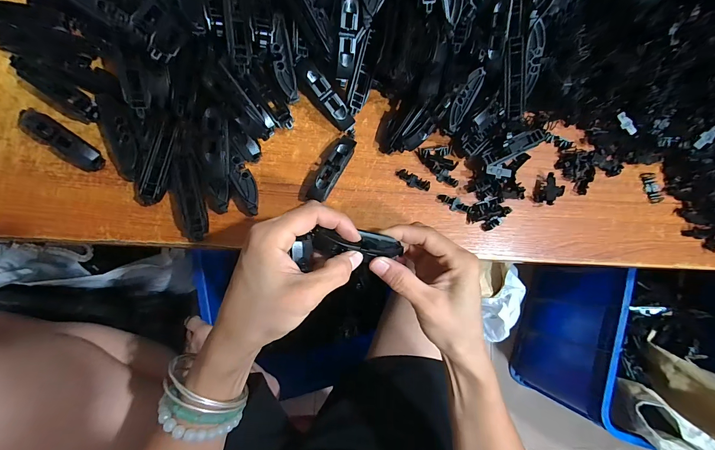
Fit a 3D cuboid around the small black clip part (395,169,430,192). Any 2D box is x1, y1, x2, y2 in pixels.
[{"bbox_3d":[0.056,-0.045,0.319,0.036,0.008,0.013,23,79,-4],"label":"small black clip part"}]

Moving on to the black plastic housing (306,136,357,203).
[{"bbox_3d":[-0.023,-0.054,0.303,0.018,0.022,0.072,29,79,-3],"label":"black plastic housing"}]

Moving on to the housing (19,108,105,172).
[{"bbox_3d":[-0.260,-0.073,0.274,0.075,0.017,0.023,34,79,-2],"label":"housing"}]

